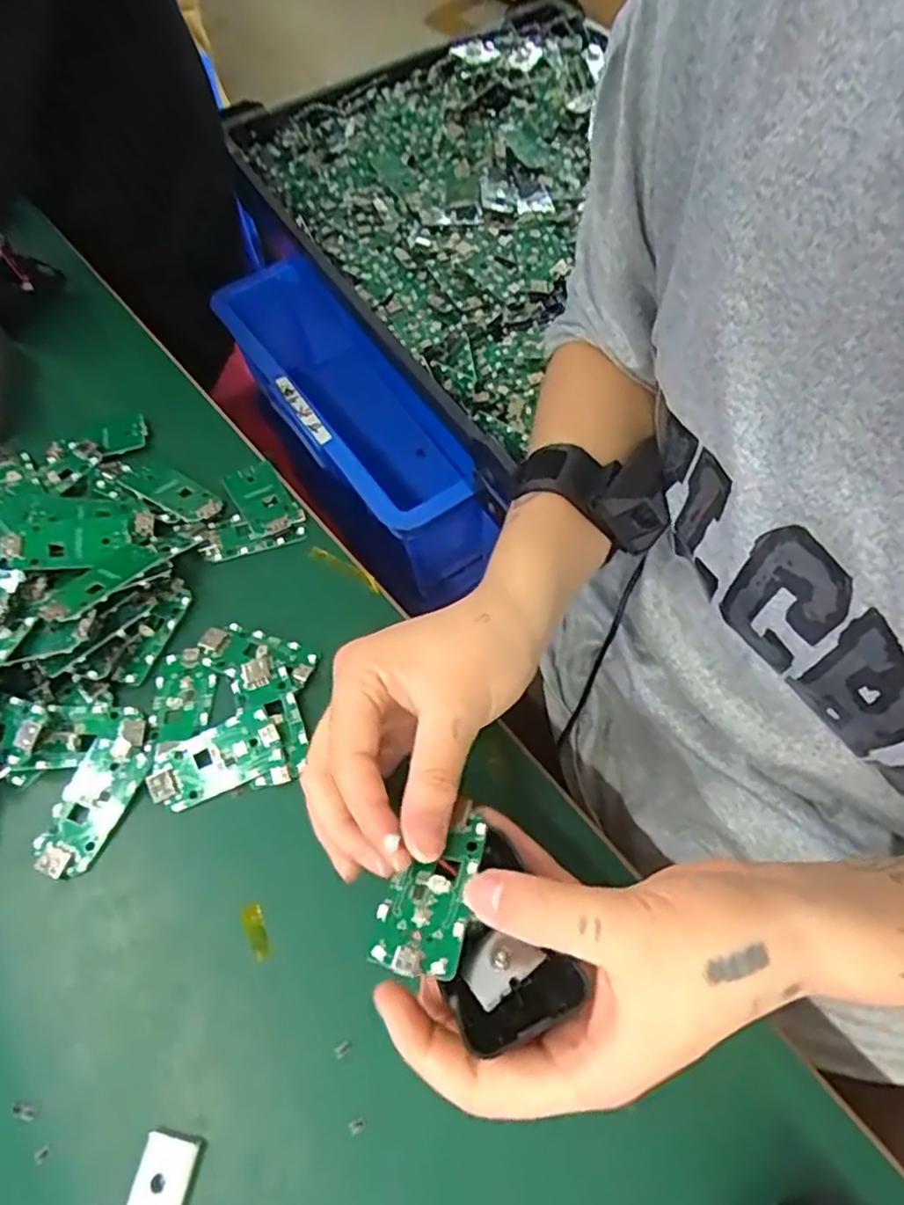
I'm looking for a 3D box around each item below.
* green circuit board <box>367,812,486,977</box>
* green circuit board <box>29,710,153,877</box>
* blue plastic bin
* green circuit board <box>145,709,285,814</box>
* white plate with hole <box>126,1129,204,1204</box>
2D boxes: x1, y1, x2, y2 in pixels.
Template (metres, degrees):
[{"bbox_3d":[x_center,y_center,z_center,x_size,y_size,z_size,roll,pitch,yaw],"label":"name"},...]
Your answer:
[{"bbox_3d":[-0.008,0.103,0.241,0.031,0.004,0.057,4,44,15],"label":"green circuit board"},{"bbox_3d":[-0.170,0.090,0.323,0.034,0.005,0.079,18,64,13],"label":"green circuit board"},{"bbox_3d":[-0.103,-0.162,0.732,0.117,0.232,0.390,-28,62,-11],"label":"blue plastic bin"},{"bbox_3d":[-0.116,0.077,0.327,0.062,0.006,0.031,-24,62,-9],"label":"green circuit board"},{"bbox_3d":[-0.106,0.213,0.246,0.021,0.005,0.029,7,62,7],"label":"white plate with hole"}]

